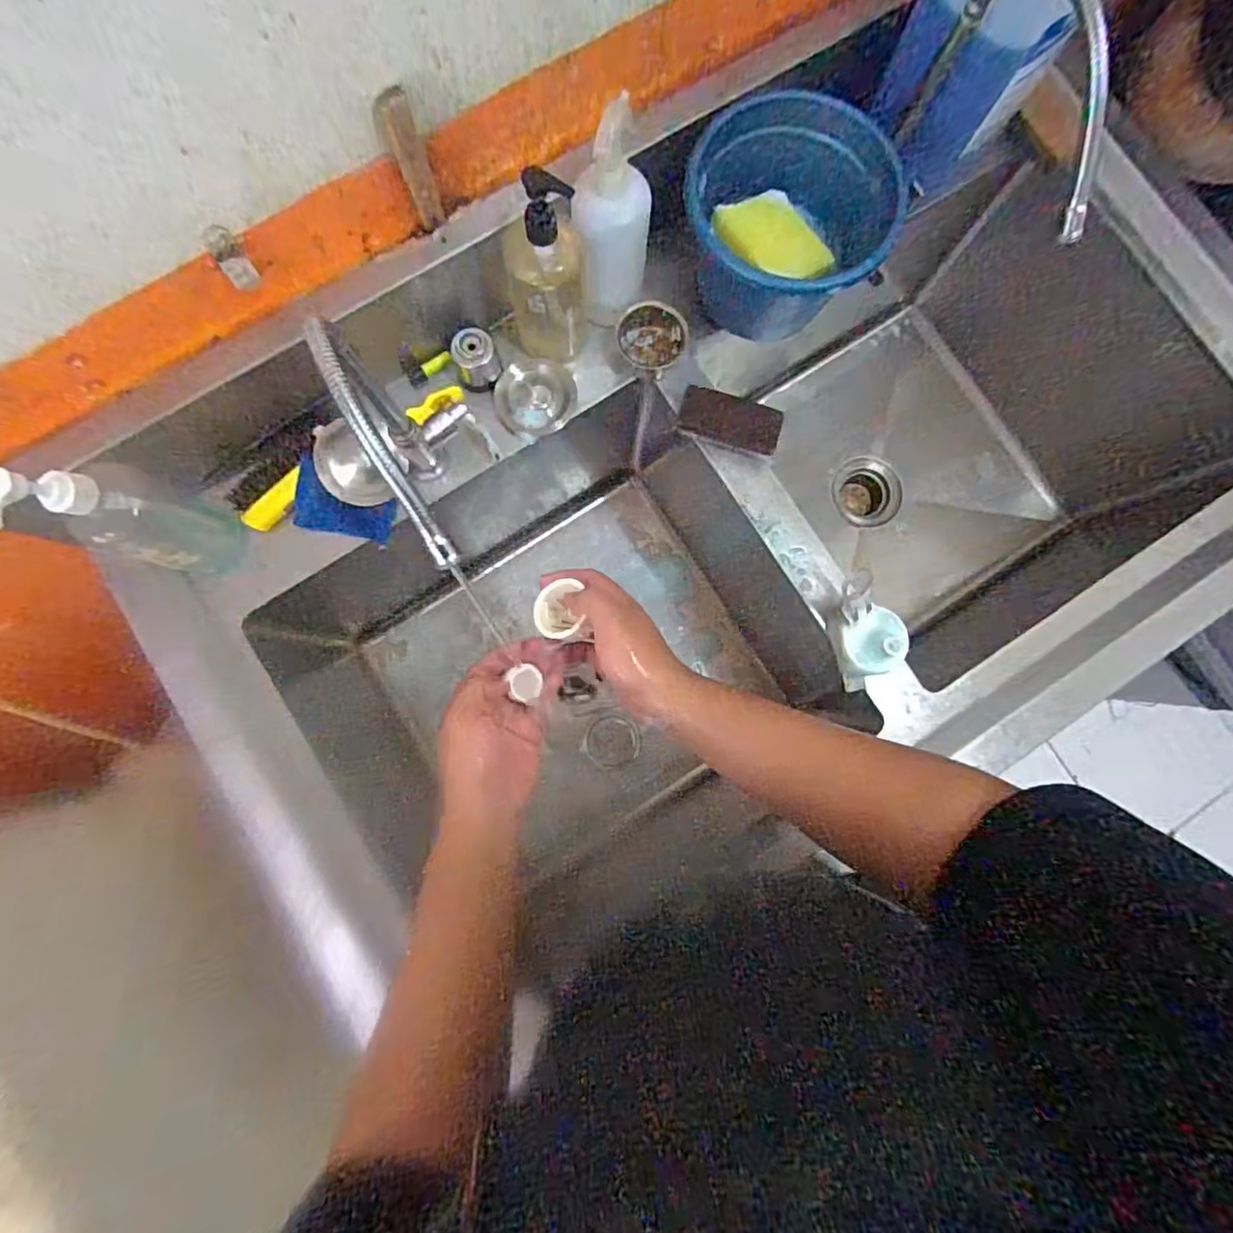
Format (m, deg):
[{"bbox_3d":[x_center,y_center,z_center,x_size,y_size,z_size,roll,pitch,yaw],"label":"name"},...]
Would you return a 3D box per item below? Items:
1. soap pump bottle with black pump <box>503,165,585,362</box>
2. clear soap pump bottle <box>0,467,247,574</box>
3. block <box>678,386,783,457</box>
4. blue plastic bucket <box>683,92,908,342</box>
[{"bbox_3d":[-0.066,-0.316,0.553,0.077,0.189,0.070,-10,84,-3],"label":"soap pump bottle with black pump"},{"bbox_3d":[-0.408,-0.083,0.509,0.061,0.205,0.074,12,83,-1],"label":"clear soap pump bottle"},{"bbox_3d":[0.118,-0.204,0.620,0.105,0.020,0.045,16,111,0],"label":"block"},{"bbox_3d":[0.174,-0.395,0.596,0.201,0.122,0.162,-28,86,-5],"label":"blue plastic bucket"}]

